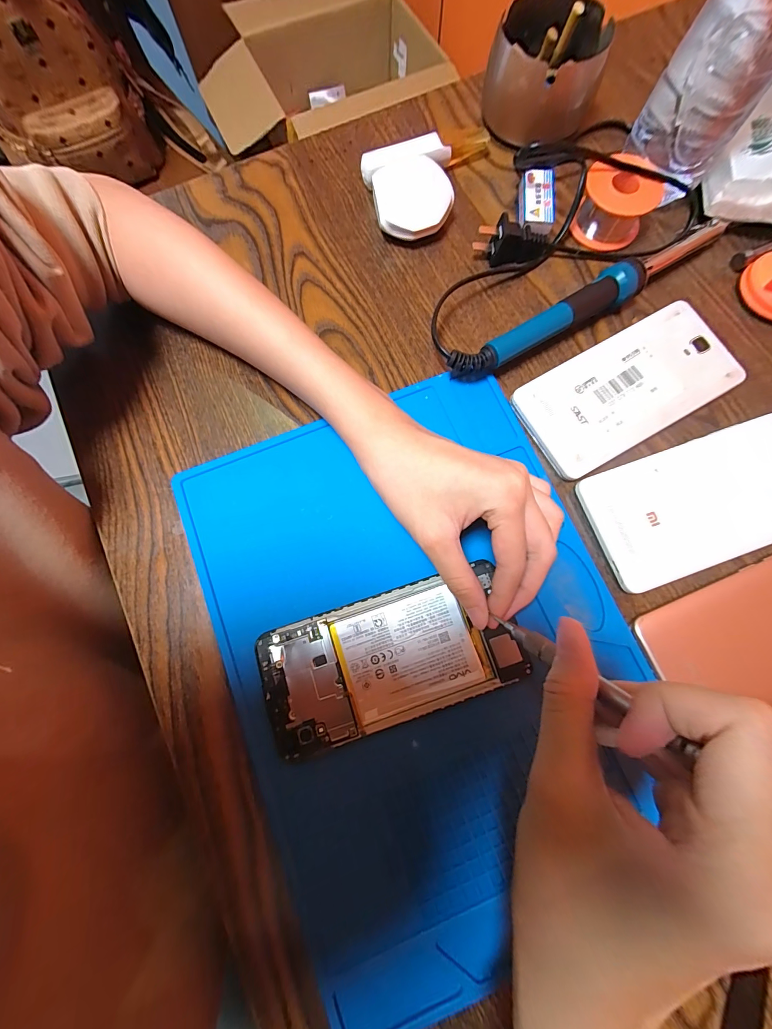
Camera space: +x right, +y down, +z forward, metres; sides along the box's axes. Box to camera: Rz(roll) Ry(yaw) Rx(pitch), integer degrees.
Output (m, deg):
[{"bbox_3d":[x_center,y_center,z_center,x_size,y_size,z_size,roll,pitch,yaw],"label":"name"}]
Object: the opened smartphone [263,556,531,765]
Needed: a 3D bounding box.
[{"bbox_3d":[0.002,0.083,0.207,0.144,0.004,0.070,-18,78,-3],"label":"opened smartphone"}]

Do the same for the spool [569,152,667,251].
[{"bbox_3d":[0.172,-0.233,0.269,0.051,0.033,0.051,0,78,1],"label":"spool"}]

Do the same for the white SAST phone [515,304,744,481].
[{"bbox_3d":[0.161,-0.084,0.242,0.142,0.014,0.069,-29,79,-6],"label":"white SAST phone"}]

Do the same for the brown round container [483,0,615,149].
[{"bbox_3d":[0.124,-0.350,0.284,0.085,0.050,0.084,0,78,1],"label":"brown round container"}]

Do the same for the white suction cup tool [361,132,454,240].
[{"bbox_3d":[0.016,-0.251,0.276,0.066,0.025,0.084,-2,78,0],"label":"white suction cup tool"}]

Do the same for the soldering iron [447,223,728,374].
[{"bbox_3d":[0.144,-0.148,0.253,0.226,0.024,0.020,-30,79,-6],"label":"soldering iron"}]

